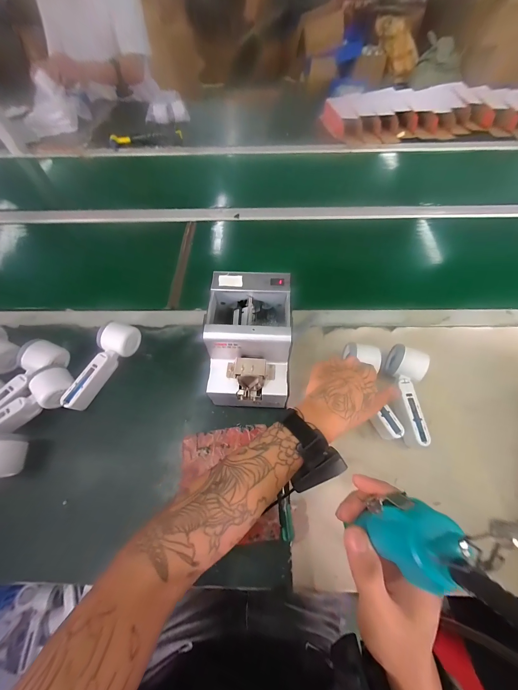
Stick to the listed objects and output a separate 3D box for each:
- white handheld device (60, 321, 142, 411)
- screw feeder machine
[{"bbox_3d":[-0.291,0.034,0.478,0.055,0.063,0.170,28,65,16],"label":"white handheld device"},{"bbox_3d":[-0.016,-0.002,0.429,0.126,0.148,0.175,1,61,2],"label":"screw feeder machine"}]

